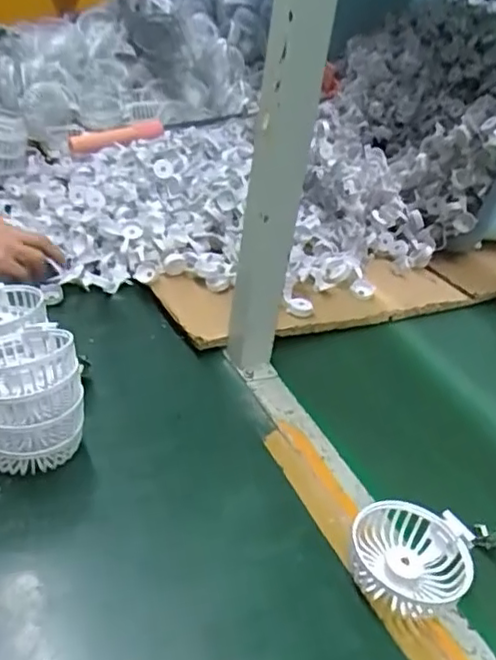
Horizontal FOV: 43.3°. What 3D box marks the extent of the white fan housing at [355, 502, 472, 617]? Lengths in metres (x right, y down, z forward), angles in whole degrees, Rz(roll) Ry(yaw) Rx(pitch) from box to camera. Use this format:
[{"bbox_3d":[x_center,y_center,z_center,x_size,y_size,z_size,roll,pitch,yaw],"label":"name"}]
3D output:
[{"bbox_3d":[0.125,0.177,0.482,0.088,0.035,0.084,4,32,-3],"label":"white fan housing"}]

